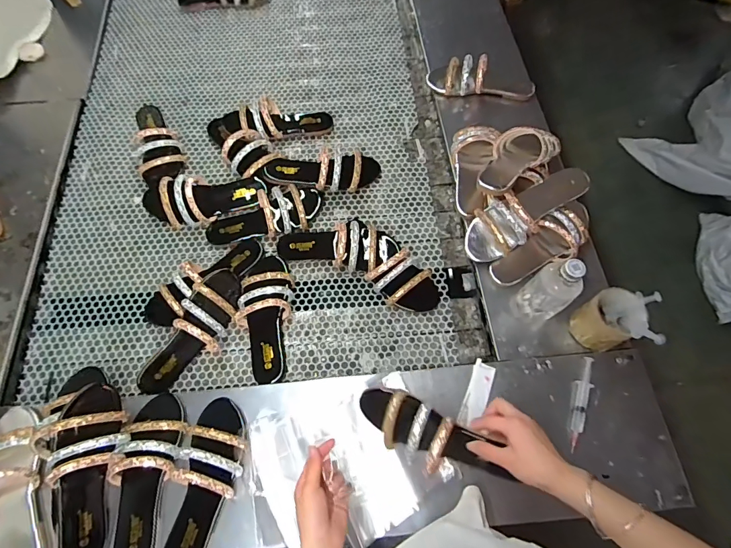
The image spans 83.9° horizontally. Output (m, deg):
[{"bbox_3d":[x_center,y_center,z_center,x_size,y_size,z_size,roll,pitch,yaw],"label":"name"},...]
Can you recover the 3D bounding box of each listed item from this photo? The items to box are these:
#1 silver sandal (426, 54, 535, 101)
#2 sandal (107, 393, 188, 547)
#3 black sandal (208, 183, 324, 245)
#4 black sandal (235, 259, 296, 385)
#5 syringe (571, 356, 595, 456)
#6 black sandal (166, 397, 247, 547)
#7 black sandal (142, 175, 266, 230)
[{"bbox_3d":[0.272,-0.458,0.940,0.239,0.060,0.070,4,65,1],"label":"silver sandal"},{"bbox_3d":[-0.343,0.315,0.633,0.094,0.086,0.247,3,66,0],"label":"sandal"},{"bbox_3d":[-0.203,-0.118,0.826,0.247,0.058,0.099,-20,68,-9],"label":"black sandal"},{"bbox_3d":[-0.188,0.069,0.750,0.098,0.048,0.243,-2,67,-2],"label":"black sandal"},{"bbox_3d":[0.356,0.211,0.672,0.026,0.018,0.154,20,66,9],"label":"syringe"},{"bbox_3d":[-0.244,0.318,0.615,0.101,0.067,0.250,1,65,0],"label":"black sandal"},{"bbox_3d":[-0.339,-0.157,0.833,0.261,0.070,0.096,-14,68,-7],"label":"black sandal"}]

